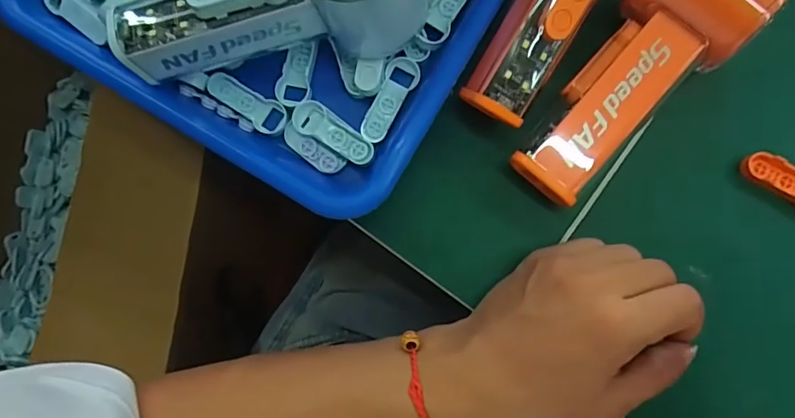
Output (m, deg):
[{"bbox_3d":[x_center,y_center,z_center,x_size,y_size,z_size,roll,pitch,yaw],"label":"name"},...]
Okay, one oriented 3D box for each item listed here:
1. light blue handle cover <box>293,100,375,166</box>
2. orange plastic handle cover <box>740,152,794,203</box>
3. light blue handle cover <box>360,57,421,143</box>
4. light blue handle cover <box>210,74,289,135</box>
[{"bbox_3d":[-0.034,-0.041,0.275,0.048,0.008,0.018,30,85,6],"label":"light blue handle cover"},{"bbox_3d":[0.208,-0.013,0.265,0.051,0.009,0.019,30,85,6],"label":"orange plastic handle cover"},{"bbox_3d":[-0.005,-0.060,0.277,0.017,0.008,0.050,28,84,6],"label":"light blue handle cover"},{"bbox_3d":[-0.084,-0.059,0.280,0.048,0.007,0.018,30,85,6],"label":"light blue handle cover"}]

